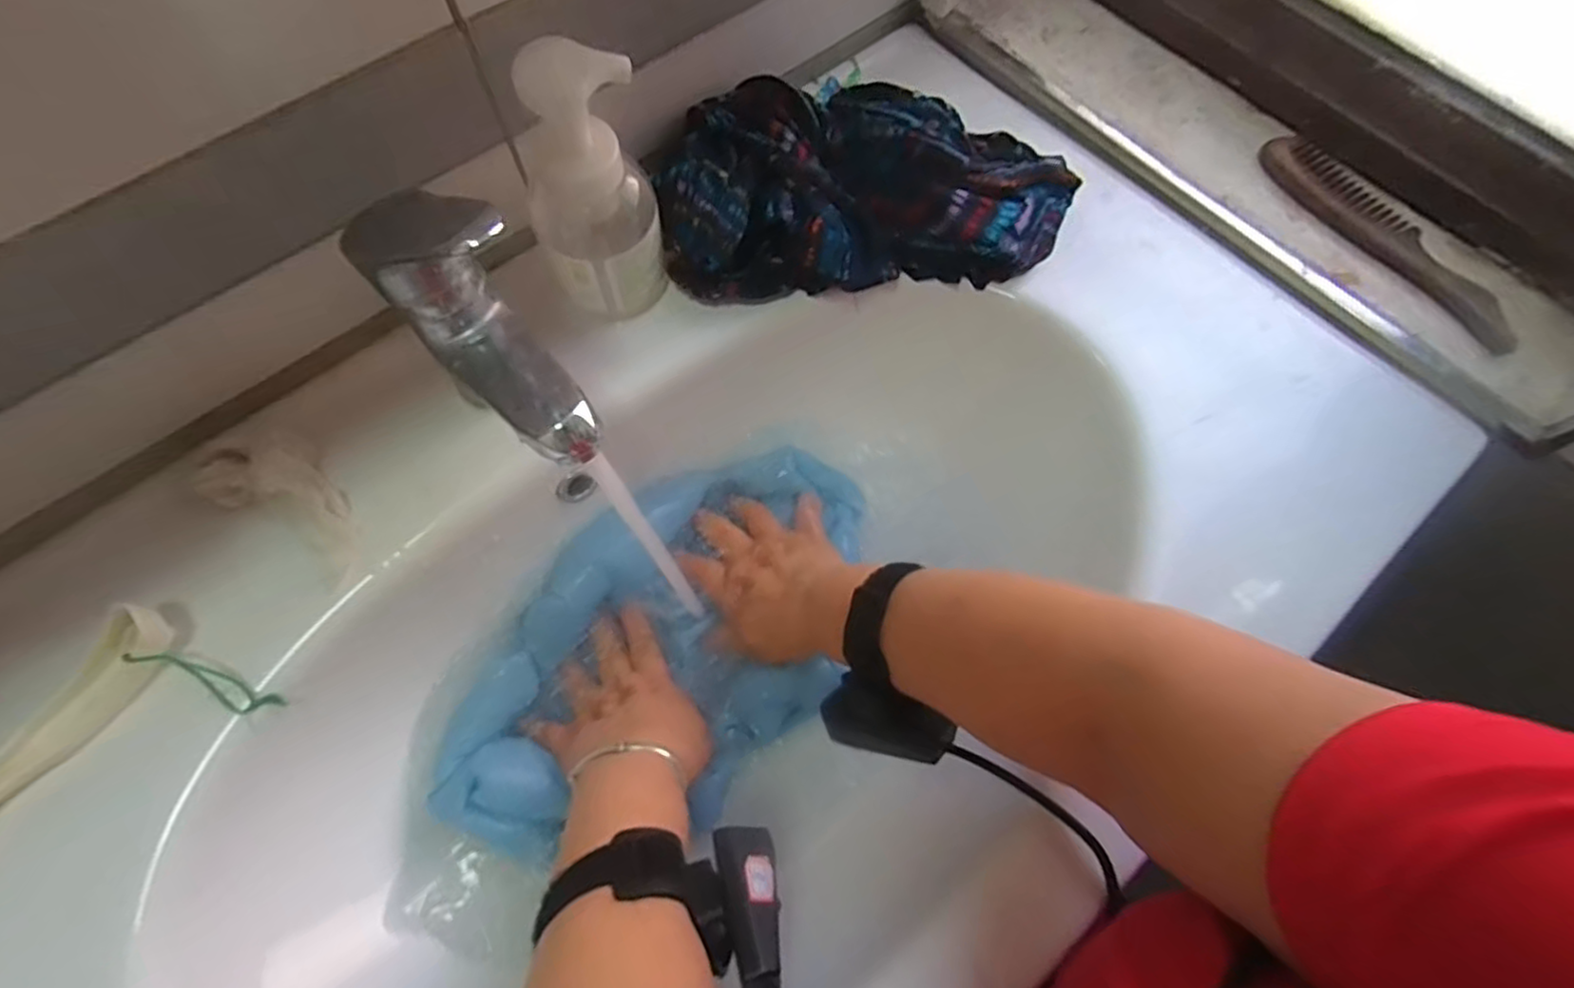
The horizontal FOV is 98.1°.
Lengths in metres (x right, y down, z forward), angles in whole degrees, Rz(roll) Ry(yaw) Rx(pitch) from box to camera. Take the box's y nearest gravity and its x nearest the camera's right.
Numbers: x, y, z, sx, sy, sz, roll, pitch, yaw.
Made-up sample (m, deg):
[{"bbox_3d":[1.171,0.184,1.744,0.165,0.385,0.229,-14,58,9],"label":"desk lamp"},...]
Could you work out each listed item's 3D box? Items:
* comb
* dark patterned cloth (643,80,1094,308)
[{"bbox_3d":[0.386,-0.166,0.441,0.057,0.014,0.188,-23,70,-11],"label":"comb"},{"bbox_3d":[0.058,-0.194,0.427,0.264,0.059,0.131,1,68,-2],"label":"dark patterned cloth"}]

